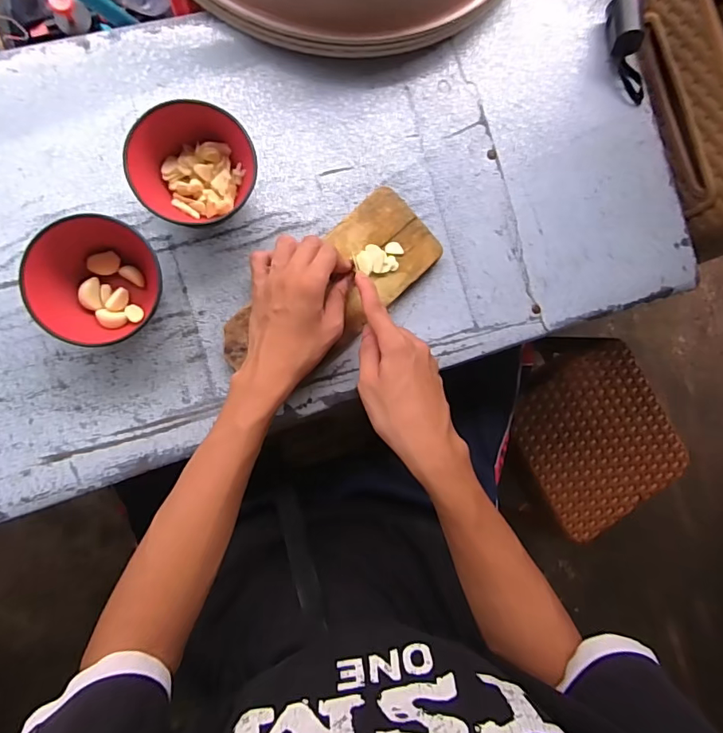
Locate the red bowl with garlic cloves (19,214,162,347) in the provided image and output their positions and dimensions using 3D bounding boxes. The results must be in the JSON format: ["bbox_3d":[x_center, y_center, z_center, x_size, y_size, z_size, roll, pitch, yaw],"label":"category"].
[{"bbox_3d":[-0.232,-0.076,0.409,0.104,0.050,0.097,0,88,-9],"label":"red bowl with garlic cloves"}]

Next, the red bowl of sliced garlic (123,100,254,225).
[{"bbox_3d":[-0.152,-0.187,0.431,0.104,0.049,0.096,0,88,-9],"label":"red bowl of sliced garlic"}]

